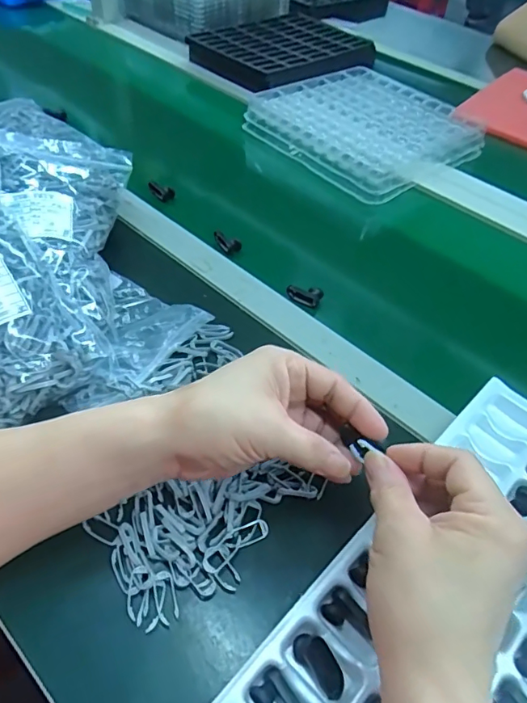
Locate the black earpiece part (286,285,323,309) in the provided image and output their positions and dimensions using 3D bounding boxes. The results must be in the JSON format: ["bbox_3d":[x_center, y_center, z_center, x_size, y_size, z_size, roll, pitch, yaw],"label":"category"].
[{"bbox_3d":[0.042,-0.058,0.513,0.037,0.019,0.013,14,52,7],"label":"black earpiece part"}]

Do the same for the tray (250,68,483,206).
[{"bbox_3d":[0.149,-0.332,0.734,0.250,0.034,0.267,-33,60,-27],"label":"tray"}]

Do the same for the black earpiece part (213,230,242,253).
[{"bbox_3d":[-0.041,-0.121,0.559,0.034,0.016,0.012,28,49,-17],"label":"black earpiece part"}]

